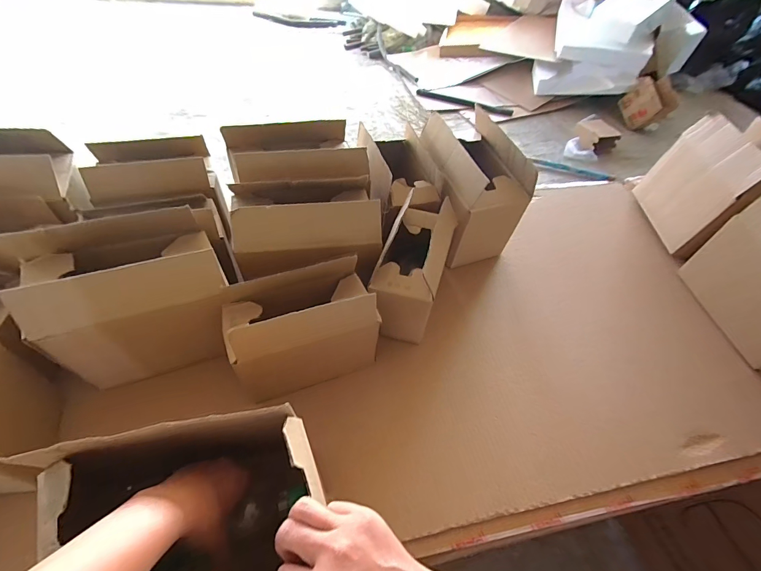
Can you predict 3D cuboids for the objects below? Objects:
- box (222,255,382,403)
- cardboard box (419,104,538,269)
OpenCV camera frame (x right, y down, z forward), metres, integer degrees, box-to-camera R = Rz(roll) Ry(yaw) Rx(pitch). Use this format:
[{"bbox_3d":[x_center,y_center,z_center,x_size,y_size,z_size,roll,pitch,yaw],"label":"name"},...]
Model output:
[{"bbox_3d":[-0.111,0.059,0.518,0.202,0.148,0.106,-16,56,-18],"label":"box"},{"bbox_3d":[0.175,-0.197,0.725,0.160,0.204,0.226,-9,54,-13],"label":"cardboard box"}]

